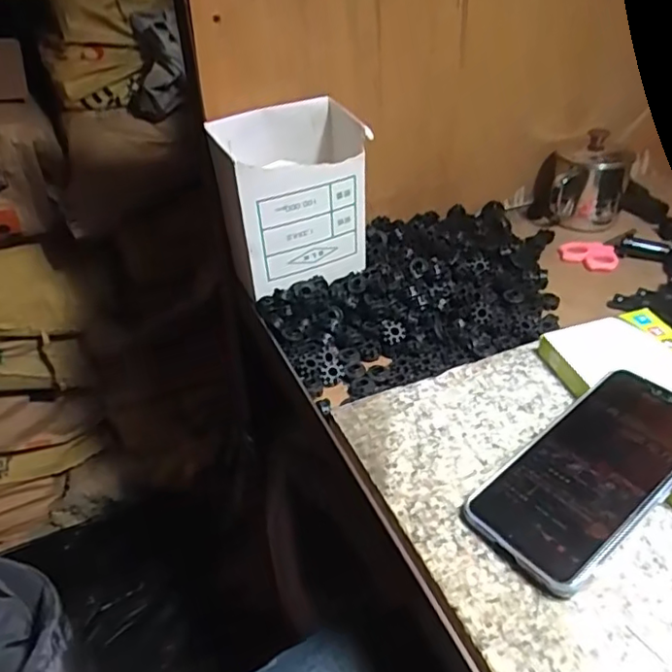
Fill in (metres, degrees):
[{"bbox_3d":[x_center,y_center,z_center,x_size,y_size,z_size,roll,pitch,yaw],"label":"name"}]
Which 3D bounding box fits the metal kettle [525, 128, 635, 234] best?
[{"bbox_3d":[0.276,-0.175,0.679,0.100,0.087,0.073,11,39,17],"label":"metal kettle"}]

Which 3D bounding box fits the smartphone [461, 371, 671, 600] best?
[{"bbox_3d":[0.155,0.079,0.359,0.157,0.013,0.076,-34,46,-22],"label":"smartphone"}]

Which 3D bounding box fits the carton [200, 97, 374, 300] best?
[{"bbox_3d":[-0.038,-0.123,0.541,0.127,0.138,0.086,-13,39,-14],"label":"carton"}]

